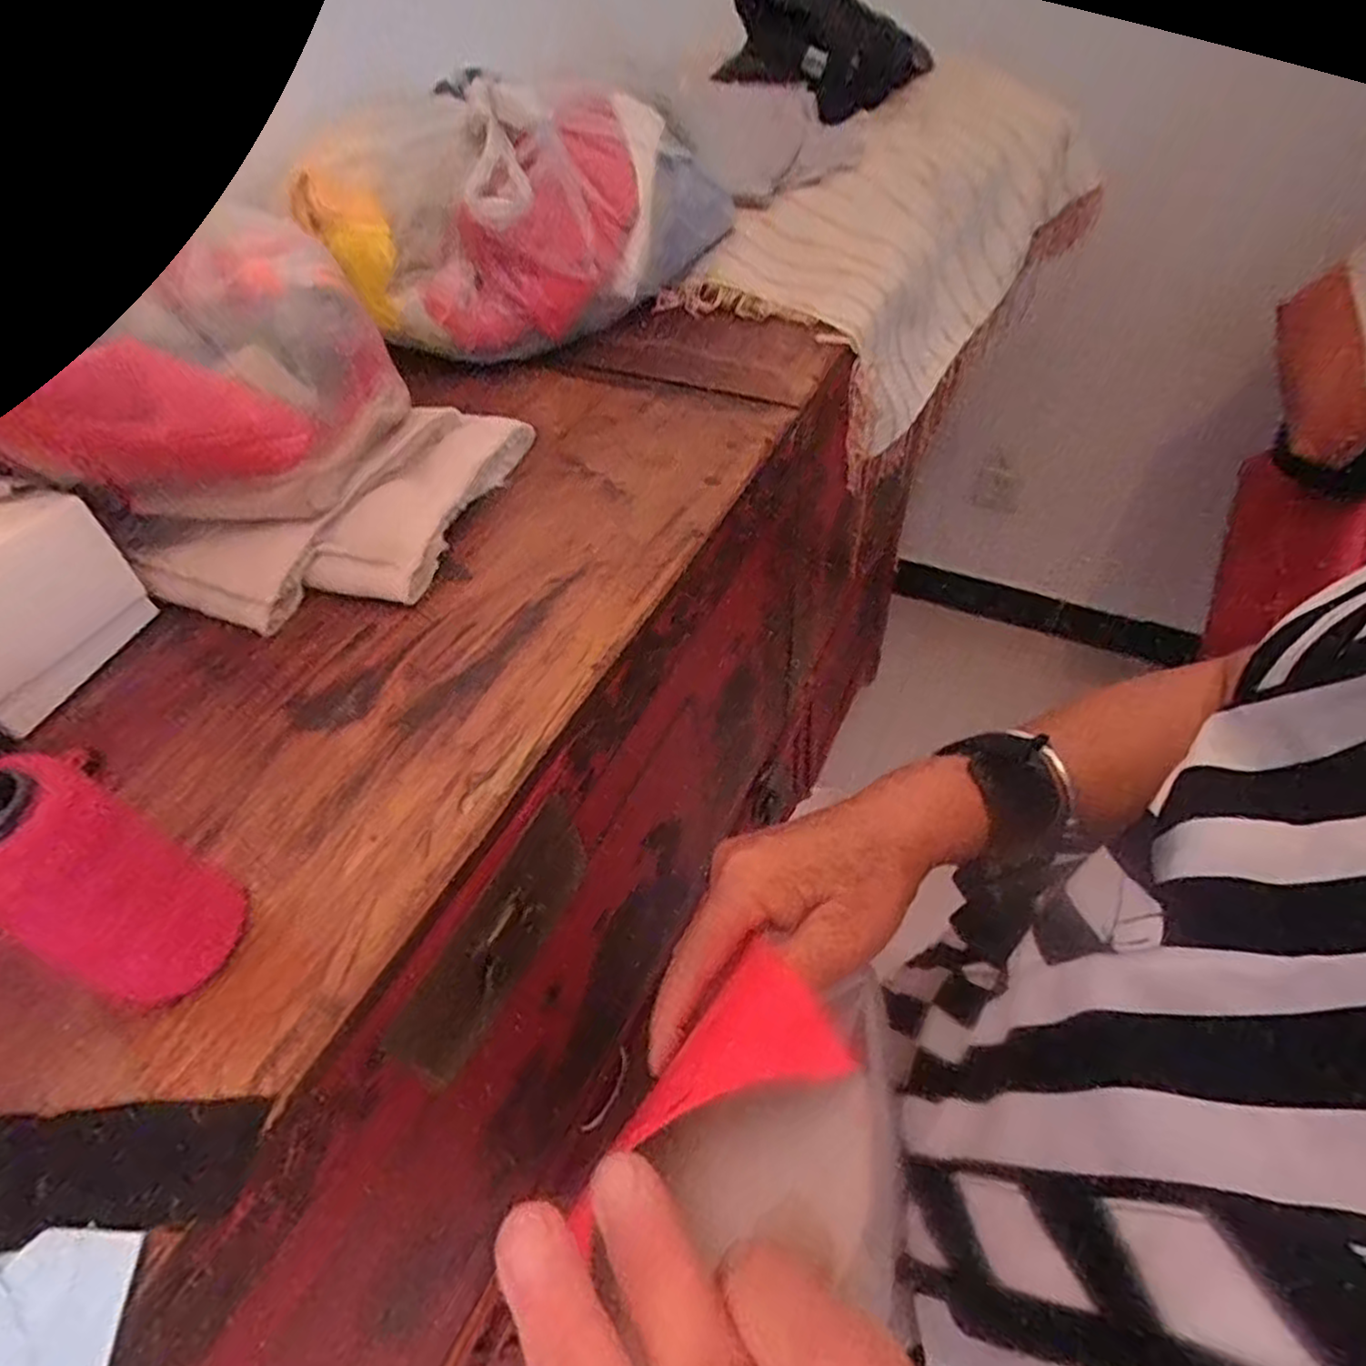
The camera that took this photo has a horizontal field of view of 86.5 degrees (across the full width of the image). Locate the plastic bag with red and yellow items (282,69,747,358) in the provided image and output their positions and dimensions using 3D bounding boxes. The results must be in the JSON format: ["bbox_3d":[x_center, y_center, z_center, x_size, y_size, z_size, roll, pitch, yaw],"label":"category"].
[{"bbox_3d":[-0.114,-0.371,0.575,0.174,0.148,0.310,32,60,26],"label":"plastic bag with red and yellow items"}]

